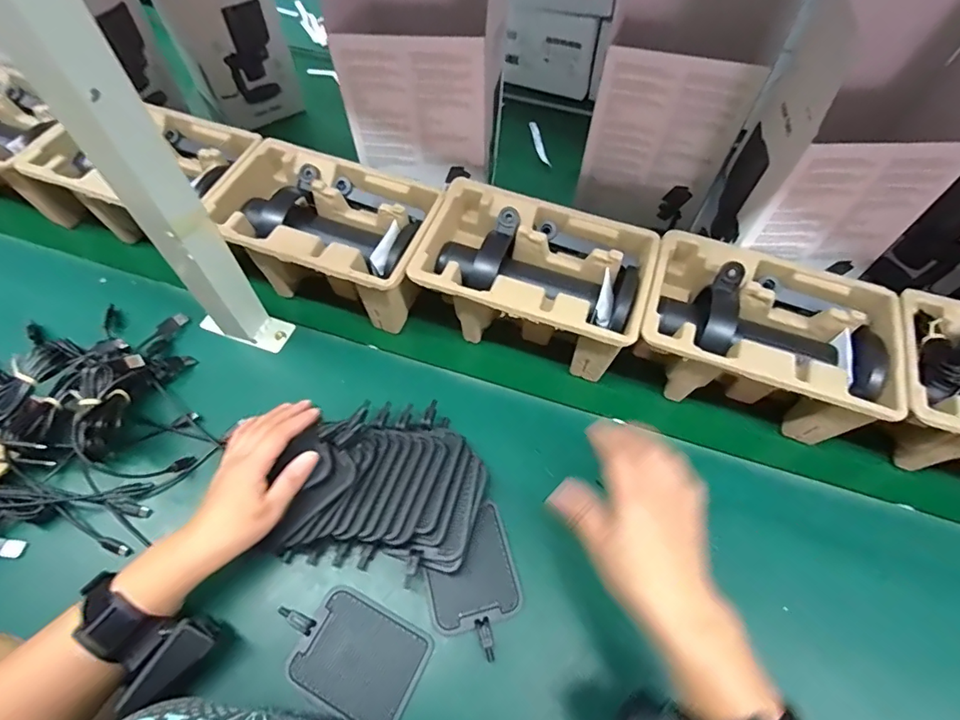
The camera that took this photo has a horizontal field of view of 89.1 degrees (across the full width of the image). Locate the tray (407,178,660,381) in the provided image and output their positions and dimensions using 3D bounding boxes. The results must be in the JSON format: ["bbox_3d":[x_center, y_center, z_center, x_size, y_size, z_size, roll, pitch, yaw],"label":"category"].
[{"bbox_3d":[0.055,-0.081,0.528,0.223,0.101,0.150,17,60,8],"label":"tray"}]

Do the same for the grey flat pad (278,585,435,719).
[{"bbox_3d":[-0.103,0.237,0.396,0.116,0.011,0.079,25,62,12],"label":"grey flat pad"}]

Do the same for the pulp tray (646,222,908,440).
[{"bbox_3d":[0.276,-0.019,0.500,0.229,0.096,0.157,16,60,7],"label":"pulp tray"}]

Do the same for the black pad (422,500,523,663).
[{"bbox_3d":[-0.007,0.192,0.427,0.078,0.008,0.112,-13,58,-9],"label":"black pad"}]

